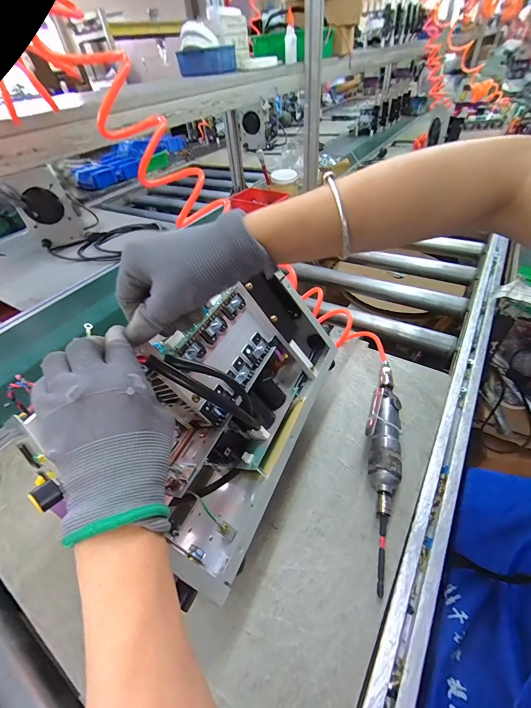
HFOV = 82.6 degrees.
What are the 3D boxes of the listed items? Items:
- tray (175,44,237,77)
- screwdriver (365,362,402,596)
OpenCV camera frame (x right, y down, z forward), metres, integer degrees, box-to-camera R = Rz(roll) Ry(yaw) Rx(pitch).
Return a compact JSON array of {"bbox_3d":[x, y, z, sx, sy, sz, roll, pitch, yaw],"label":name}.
[{"bbox_3d":[-0.167,-0.820,0.847,0.147,0.049,0.099,27,54,29],"label":"tray"},{"bbox_3d":[0.160,0.137,0.417,0.044,0.051,0.301,10,47,16],"label":"screwdriver"}]

